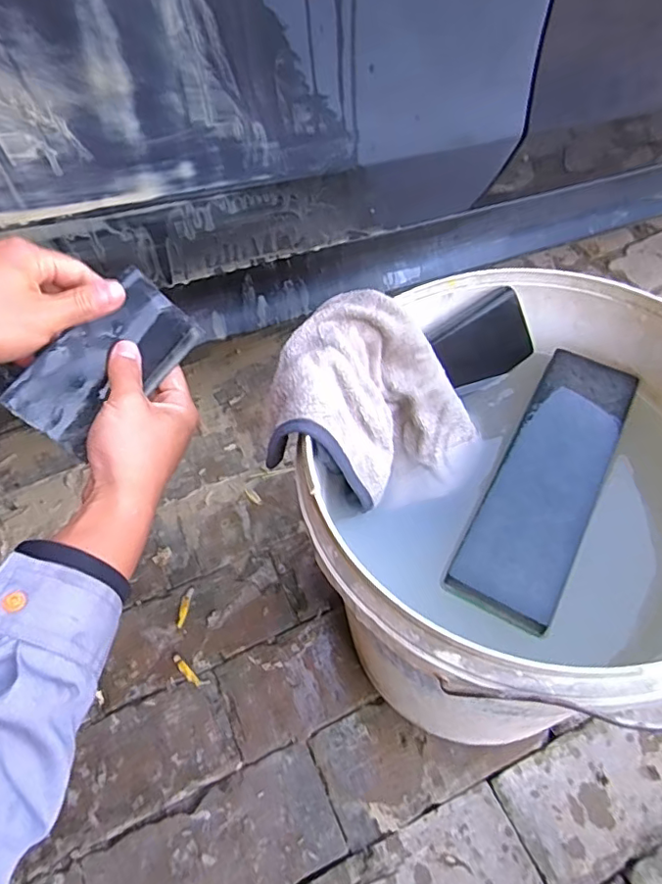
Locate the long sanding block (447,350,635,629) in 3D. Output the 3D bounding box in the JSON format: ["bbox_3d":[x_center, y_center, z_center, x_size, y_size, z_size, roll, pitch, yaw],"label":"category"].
[{"bbox_3d":[0.163,0.023,0.415,0.070,0.024,0.228,26,63,16],"label":"long sanding block"}]

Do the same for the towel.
[{"bbox_3d":[0.037,-0.019,0.415,0.138,0.113,0.129,13,60,9],"label":"towel"}]

